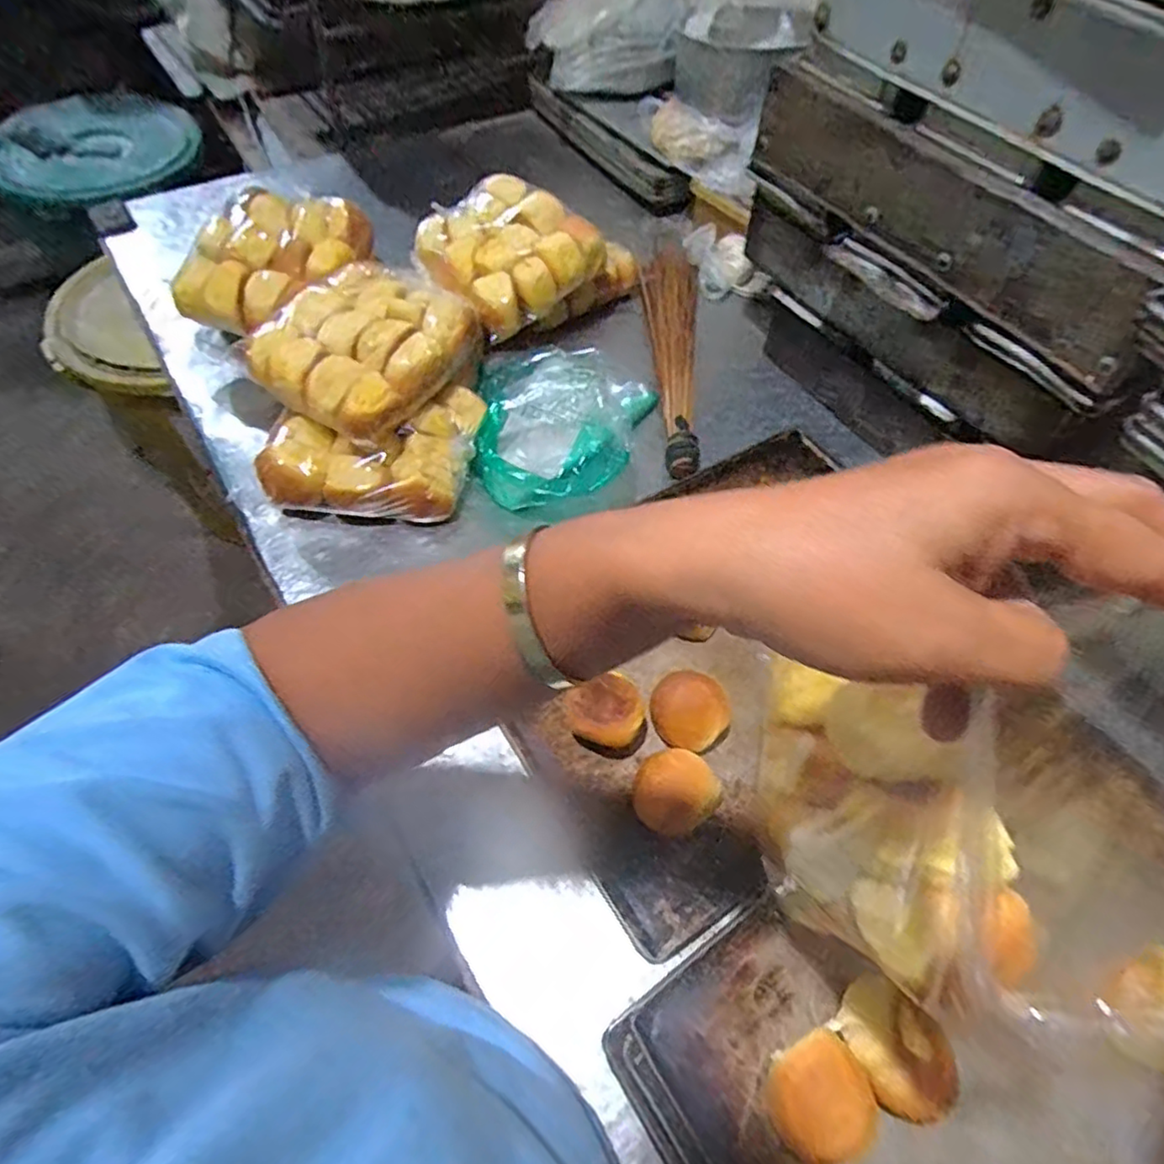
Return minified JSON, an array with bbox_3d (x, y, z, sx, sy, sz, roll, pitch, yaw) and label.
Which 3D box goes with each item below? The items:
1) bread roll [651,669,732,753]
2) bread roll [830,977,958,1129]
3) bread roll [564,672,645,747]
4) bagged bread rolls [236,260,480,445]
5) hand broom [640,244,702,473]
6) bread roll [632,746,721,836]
[{"bbox_3d":[0.085,0.103,0.519,0.058,0.048,0.058,1,58,-1],"label":"bread roll"},{"bbox_3d":[0.192,0.287,0.397,0.077,0.051,0.061,33,63,18],"label":"bread roll"},{"bbox_3d":[0.019,0.106,0.509,0.055,0.043,0.051,1,58,-1],"label":"bread roll"},{"bbox_3d":[-0.205,-0.226,0.621,0.158,0.072,0.189,30,61,14],"label":"bagged bread rolls"},{"bbox_3d":[0.101,-0.271,0.751,0.065,0.030,0.384,6,58,0],"label":"hand broom"},{"bbox_3d":[0.066,0.158,0.480,0.056,0.051,0.055,1,58,-1],"label":"bread roll"}]

